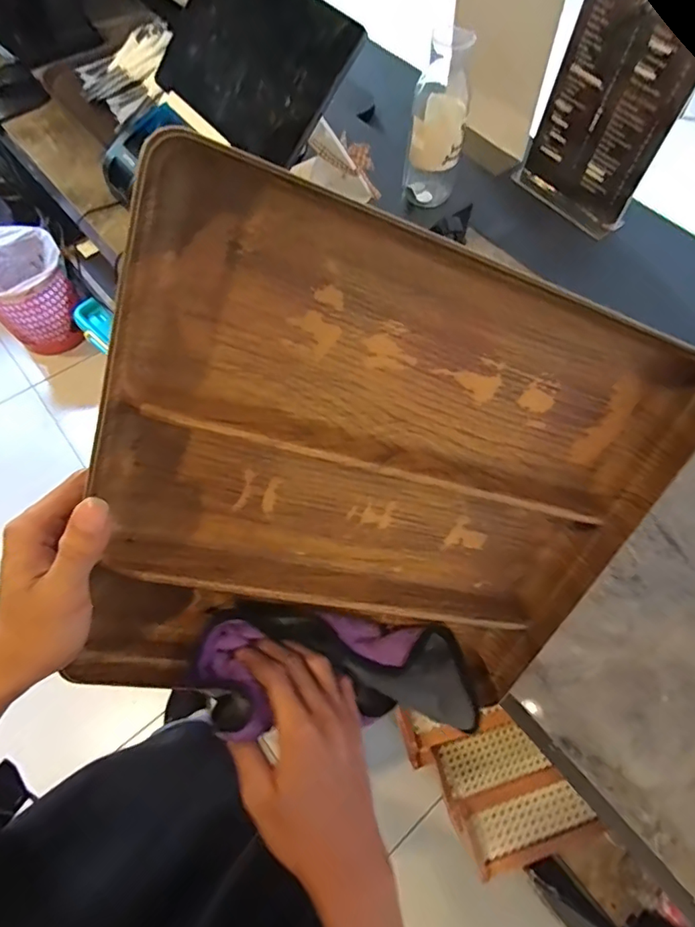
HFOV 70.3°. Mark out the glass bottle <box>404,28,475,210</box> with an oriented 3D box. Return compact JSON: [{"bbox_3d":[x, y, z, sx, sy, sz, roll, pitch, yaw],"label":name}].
[{"bbox_3d":[0.120,-0.439,0.646,0.066,0.197,0.076,12,63,4],"label":"glass bottle"}]

